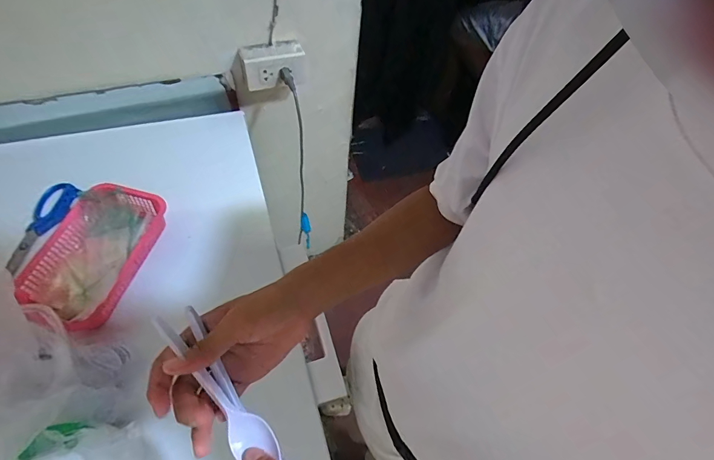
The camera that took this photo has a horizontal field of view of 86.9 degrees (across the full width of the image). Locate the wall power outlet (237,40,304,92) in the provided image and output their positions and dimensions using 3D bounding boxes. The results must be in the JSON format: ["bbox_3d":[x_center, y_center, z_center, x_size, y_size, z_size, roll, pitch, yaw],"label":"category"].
[{"bbox_3d":[-0.168,-0.332,0.760,0.119,0.067,0.054,-13,60,-12],"label":"wall power outlet"}]

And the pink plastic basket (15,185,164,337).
[{"bbox_3d":[-0.401,0.030,0.568,0.155,0.048,0.213,16,59,5],"label":"pink plastic basket"}]

